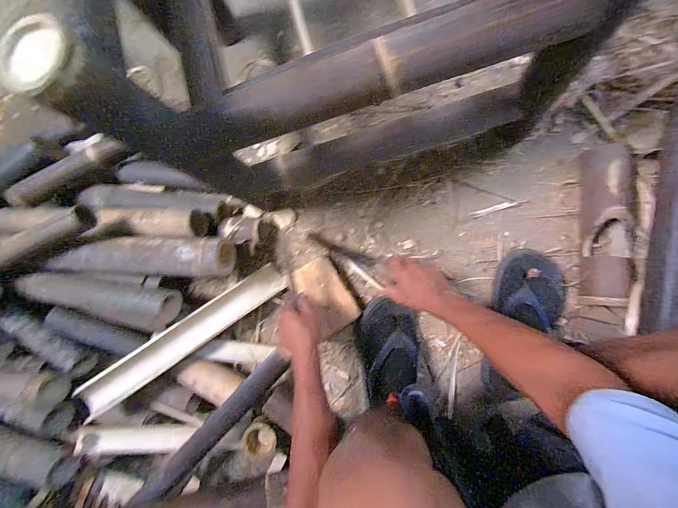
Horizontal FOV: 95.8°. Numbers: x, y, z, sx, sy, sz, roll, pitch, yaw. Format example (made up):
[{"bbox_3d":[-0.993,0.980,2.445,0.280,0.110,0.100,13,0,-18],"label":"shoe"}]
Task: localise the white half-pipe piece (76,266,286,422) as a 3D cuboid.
[{"bbox_3d":[-0.339,0.183,0.704,0.477,0.044,0.081,-35,88,-19],"label":"white half-pipe piece"}]

